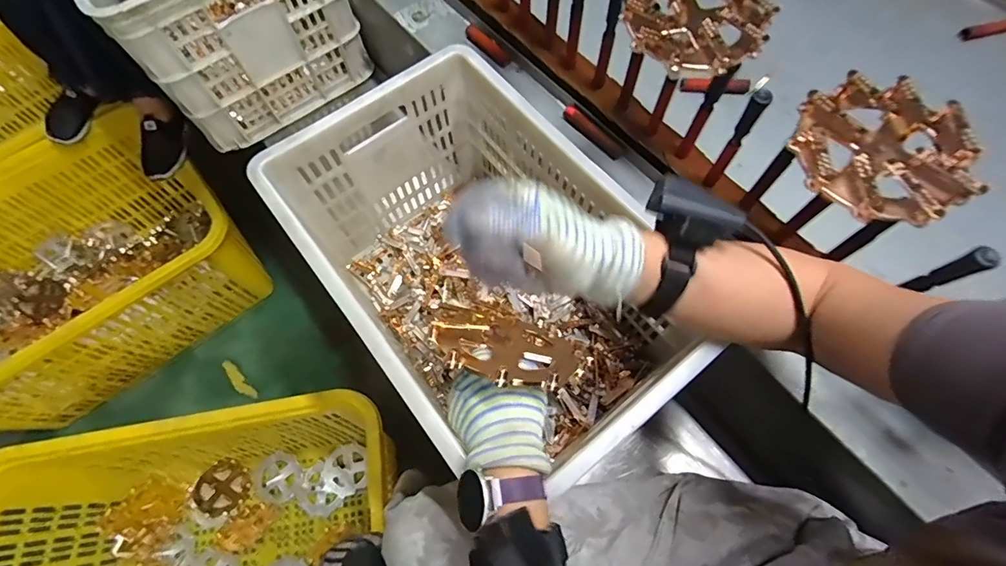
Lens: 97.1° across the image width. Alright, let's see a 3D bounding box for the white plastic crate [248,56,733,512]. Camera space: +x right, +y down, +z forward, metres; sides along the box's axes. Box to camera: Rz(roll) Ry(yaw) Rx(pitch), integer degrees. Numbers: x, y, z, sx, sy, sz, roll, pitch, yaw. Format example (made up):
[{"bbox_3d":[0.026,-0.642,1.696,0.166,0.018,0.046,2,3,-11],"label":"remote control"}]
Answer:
[{"bbox_3d":[-0.027,-0.013,0.558,0.294,0.244,0.442,-37,71,-12],"label":"white plastic crate"}]

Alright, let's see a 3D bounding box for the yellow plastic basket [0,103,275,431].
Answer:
[{"bbox_3d":[-1.101,-0.020,1.163,0.766,0.330,0.519,-40,72,-13],"label":"yellow plastic basket"}]

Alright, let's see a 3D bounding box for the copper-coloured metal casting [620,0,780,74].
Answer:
[{"bbox_3d":[0.183,-0.254,0.424,0.131,0.028,0.116,37,74,15],"label":"copper-coloured metal casting"}]

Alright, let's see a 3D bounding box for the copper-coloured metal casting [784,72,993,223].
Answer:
[{"bbox_3d":[0.306,-0.111,0.358,0.123,0.026,0.125,16,70,9],"label":"copper-coloured metal casting"}]

